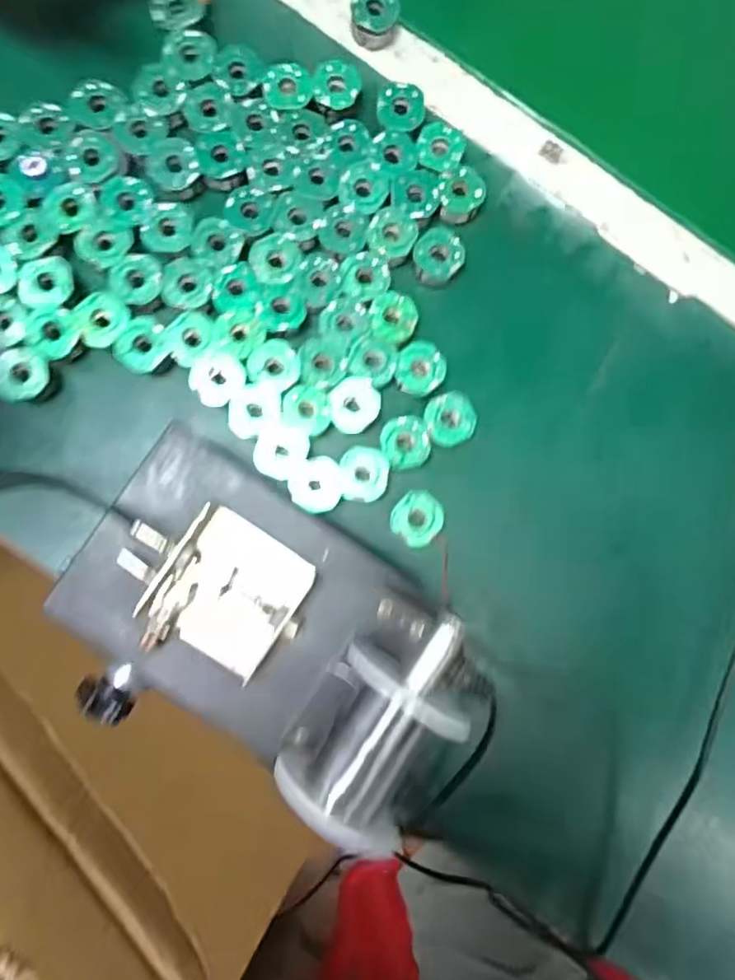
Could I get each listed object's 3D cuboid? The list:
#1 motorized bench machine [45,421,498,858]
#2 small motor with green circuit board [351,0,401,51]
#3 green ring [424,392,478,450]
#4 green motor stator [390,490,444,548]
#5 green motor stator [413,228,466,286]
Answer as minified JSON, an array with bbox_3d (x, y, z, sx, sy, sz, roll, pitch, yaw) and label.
[{"bbox_3d":[-0.050,0.084,0.319,0.216,0.113,0.155,32,84,-1],"label":"motorized bench machine"},{"bbox_3d":[0.005,-0.316,0.411,0.031,0.021,0.031,7,85,-3],"label":"small motor with green circuit board"},{"bbox_3d":[0.053,-0.045,0.394,0.034,0.016,0.033,0,86,-4],"label":"green ring"},{"bbox_3d":[0.031,0.018,0.389,0.031,0.014,0.032,0,86,-4],"label":"green motor stator"},{"bbox_3d":[0.045,-0.150,0.401,0.031,0.018,0.032,0,86,-4],"label":"green motor stator"}]

